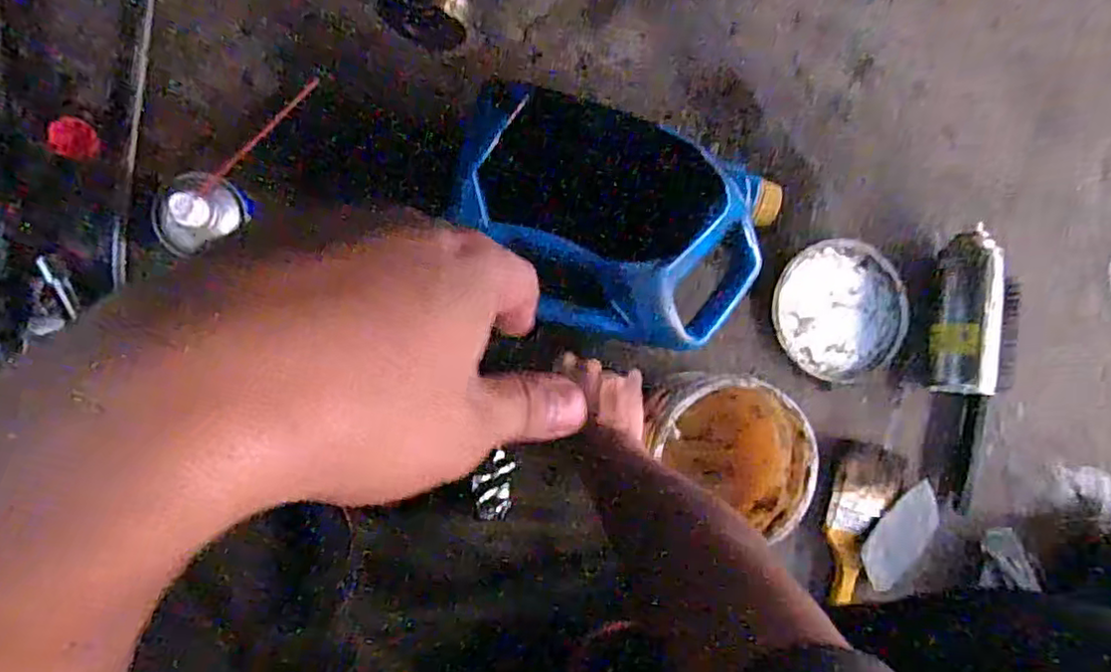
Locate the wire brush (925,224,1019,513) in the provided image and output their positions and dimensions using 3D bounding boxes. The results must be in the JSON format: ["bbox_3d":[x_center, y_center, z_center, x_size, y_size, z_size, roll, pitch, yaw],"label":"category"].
[{"bbox_3d":[0.463,0.038,0.718,0.095,0.059,0.305,7,88,-9],"label":"wire brush"}]

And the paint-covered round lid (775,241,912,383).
[{"bbox_3d":[0.319,-0.028,0.724,0.150,0.011,0.152,8,88,-9],"label":"paint-covered round lid"}]

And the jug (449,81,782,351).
[{"bbox_3d":[0.058,-0.117,0.634,0.304,0.107,0.234,14,85,-7],"label":"jug"}]

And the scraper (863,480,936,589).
[{"bbox_3d":[0.381,0.219,0.709,0.055,0.004,0.122,45,79,-6],"label":"scraper"}]

